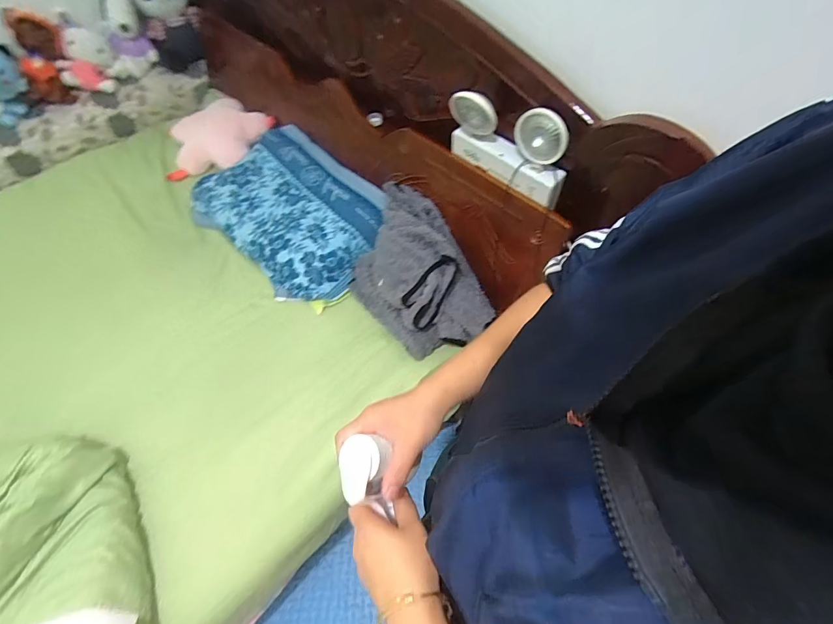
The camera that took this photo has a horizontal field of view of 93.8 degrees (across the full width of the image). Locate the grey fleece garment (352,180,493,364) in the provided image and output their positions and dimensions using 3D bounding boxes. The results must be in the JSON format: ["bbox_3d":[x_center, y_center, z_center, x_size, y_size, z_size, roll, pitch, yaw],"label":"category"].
[{"bbox_3d":[0.004,-0.095,0.947,0.248,0.169,0.384,-35,63,-21],"label":"grey fleece garment"}]

